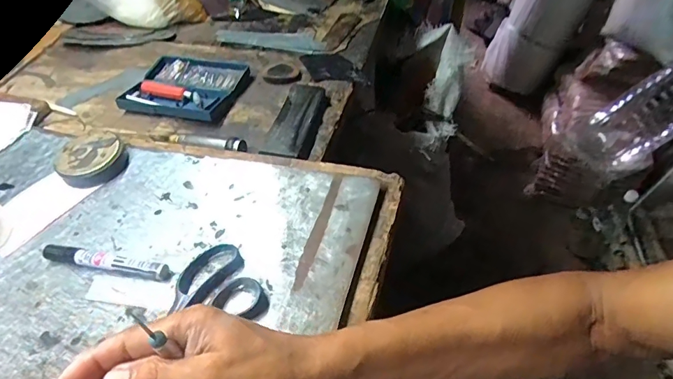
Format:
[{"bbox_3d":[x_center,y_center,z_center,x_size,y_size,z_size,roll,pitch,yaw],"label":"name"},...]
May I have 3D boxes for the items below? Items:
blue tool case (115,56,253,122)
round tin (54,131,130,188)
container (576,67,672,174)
[{"bbox_3d":[-0.221,-0.154,0.656,0.155,0.023,0.134,12,50,10],"label":"blue tool case"},{"bbox_3d":[-0.291,-0.036,0.522,0.075,0.028,0.069,0,49,0],"label":"round tin"},{"bbox_3d":[0.996,-0.235,1.375,0.171,0.457,0.167,27,36,-32],"label":"container"}]

